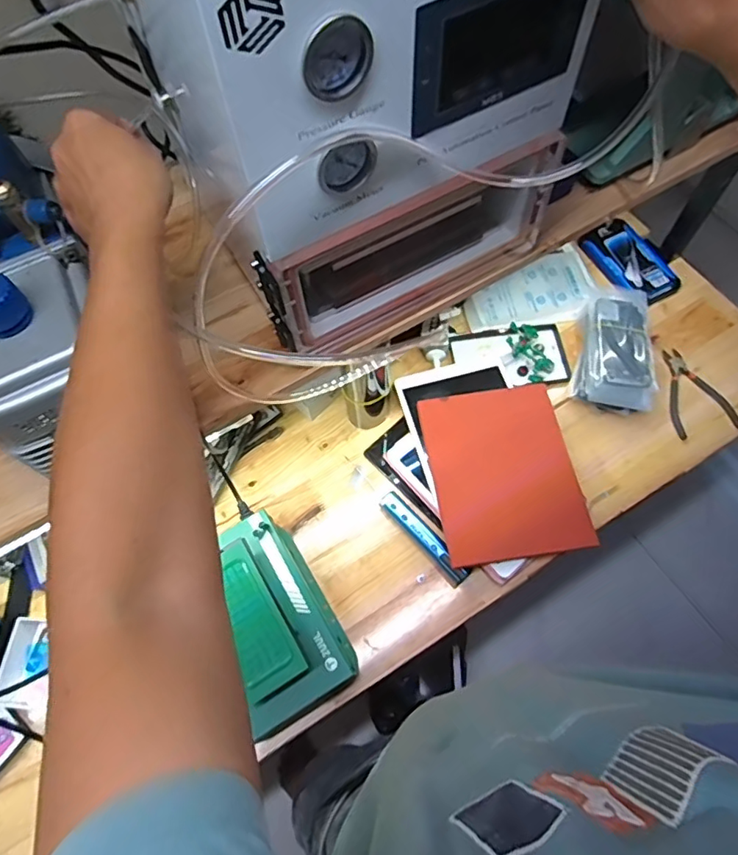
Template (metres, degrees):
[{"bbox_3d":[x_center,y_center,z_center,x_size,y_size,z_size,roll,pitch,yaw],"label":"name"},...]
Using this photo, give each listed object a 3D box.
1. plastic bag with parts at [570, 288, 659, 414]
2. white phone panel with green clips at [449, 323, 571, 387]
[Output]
[{"bbox_3d":[0.385,-0.125,0.856,0.106,0.043,0.223,11,66,7],"label":"plastic bag with parts"},{"bbox_3d":[0.227,-0.117,0.885,0.180,0.032,0.107,-4,65,0],"label":"white phone panel with green clips"}]

